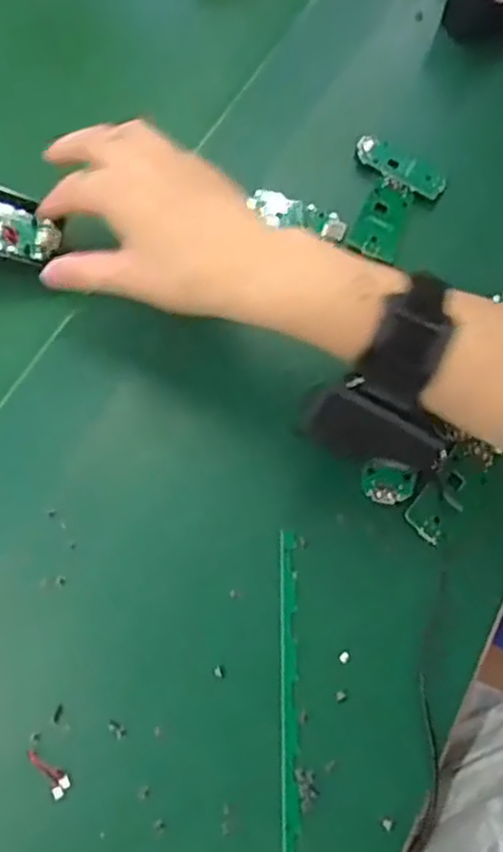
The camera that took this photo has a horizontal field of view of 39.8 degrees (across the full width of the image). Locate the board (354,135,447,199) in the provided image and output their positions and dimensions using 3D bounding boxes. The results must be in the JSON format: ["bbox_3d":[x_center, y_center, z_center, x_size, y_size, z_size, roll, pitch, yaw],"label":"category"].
[{"bbox_3d":[0.100,-0.174,0.467,0.064,0.005,0.024,33,70,6],"label":"board"}]

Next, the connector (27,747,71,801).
[{"bbox_3d":[-0.096,0.164,0.329,0.010,0.006,0.026,-41,90,-15],"label":"connector"}]

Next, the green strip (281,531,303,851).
[{"bbox_3d":[0.020,0.136,0.352,0.008,0.004,0.164,2,71,-5],"label":"green strip"}]

